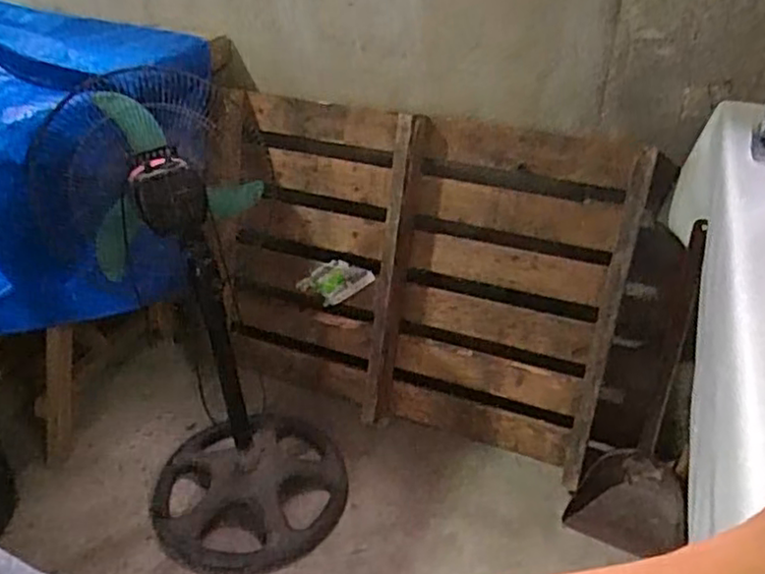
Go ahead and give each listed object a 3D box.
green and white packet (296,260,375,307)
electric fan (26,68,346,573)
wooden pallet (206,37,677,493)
[{"bbox_3d":[-0.119,-0.014,1.624,0.195,0.101,0.009,-31,5,27],"label":"green and white packet"},{"bbox_3d":[-0.345,0.067,1.274,0.408,0.876,0.368,24,39,33],"label":"electric fan"},{"bbox_3d":[0.040,-0.042,1.481,1.050,0.723,0.117,16,20,16],"label":"wooden pallet"}]

